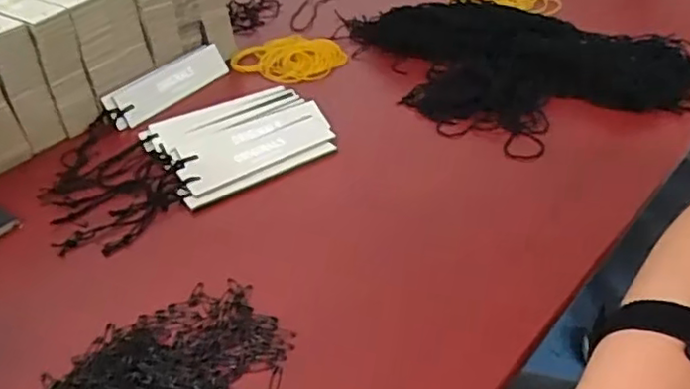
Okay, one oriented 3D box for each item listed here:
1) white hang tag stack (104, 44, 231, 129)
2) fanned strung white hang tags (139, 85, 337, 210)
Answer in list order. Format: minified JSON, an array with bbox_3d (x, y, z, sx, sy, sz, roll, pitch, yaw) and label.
[{"bbox_3d":[-0.166,-0.106,0.609,0.006,0.035,0.132,-16,19,50],"label":"white hang tag stack"},{"bbox_3d":[-0.084,-0.047,0.523,0.134,0.015,0.115,-24,41,-24],"label":"fanned strung white hang tags"}]

